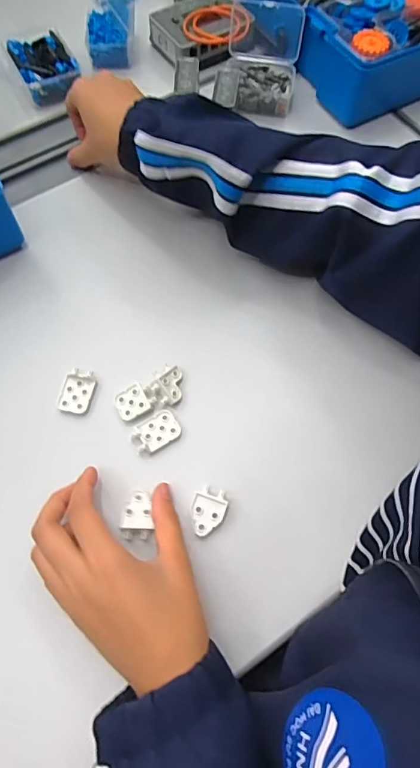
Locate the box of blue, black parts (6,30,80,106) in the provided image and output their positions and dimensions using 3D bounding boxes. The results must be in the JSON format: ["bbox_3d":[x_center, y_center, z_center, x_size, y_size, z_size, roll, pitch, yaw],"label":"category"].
[{"bbox_3d":[-0.182,-0.350,0.522,0.059,0.023,0.088,-27,69,-11],"label":"box of blue, black parts"}]

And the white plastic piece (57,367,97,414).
[{"bbox_3d":[-0.109,0.006,0.390,0.025,0.011,0.035,12,67,6],"label":"white plastic piece"}]

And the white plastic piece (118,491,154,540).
[{"bbox_3d":[-0.053,0.095,0.348,0.024,0.008,0.034,3,66,1],"label":"white plastic piece"}]

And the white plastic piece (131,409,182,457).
[{"bbox_3d":[-0.042,0.038,0.376,0.039,0.007,0.025,-35,70,-14],"label":"white plastic piece"}]

